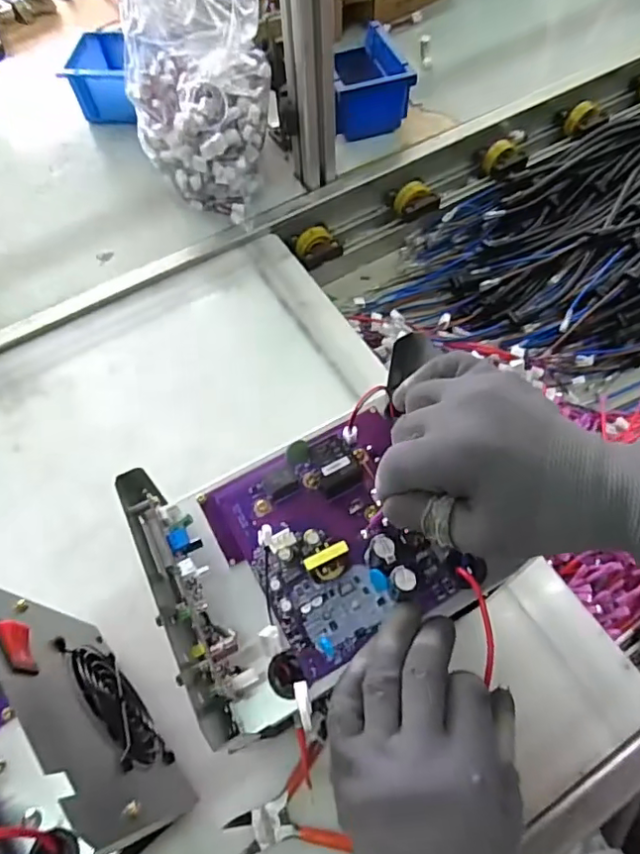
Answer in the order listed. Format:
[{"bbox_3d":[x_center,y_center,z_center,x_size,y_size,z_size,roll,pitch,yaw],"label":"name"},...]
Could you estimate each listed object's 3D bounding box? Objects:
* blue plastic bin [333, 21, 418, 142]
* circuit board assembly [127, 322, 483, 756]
[{"bbox_3d":[0.051,-0.452,0.727,0.099,0.077,0.144,-12,62,-4],"label":"blue plastic bin"},{"bbox_3d":[0.002,0.062,0.326,0.208,0.065,0.146,-27,66,-13],"label":"circuit board assembly"}]

